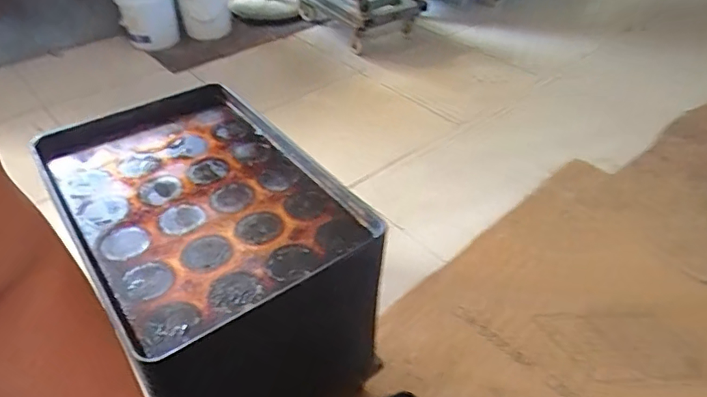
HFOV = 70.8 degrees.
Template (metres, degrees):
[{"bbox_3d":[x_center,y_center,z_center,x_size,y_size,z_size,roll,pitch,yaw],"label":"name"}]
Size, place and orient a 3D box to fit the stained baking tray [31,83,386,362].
[{"bbox_3d":[-0.289,-0.031,0.873,0.392,0.045,0.625,-30,51,-29],"label":"stained baking tray"}]

